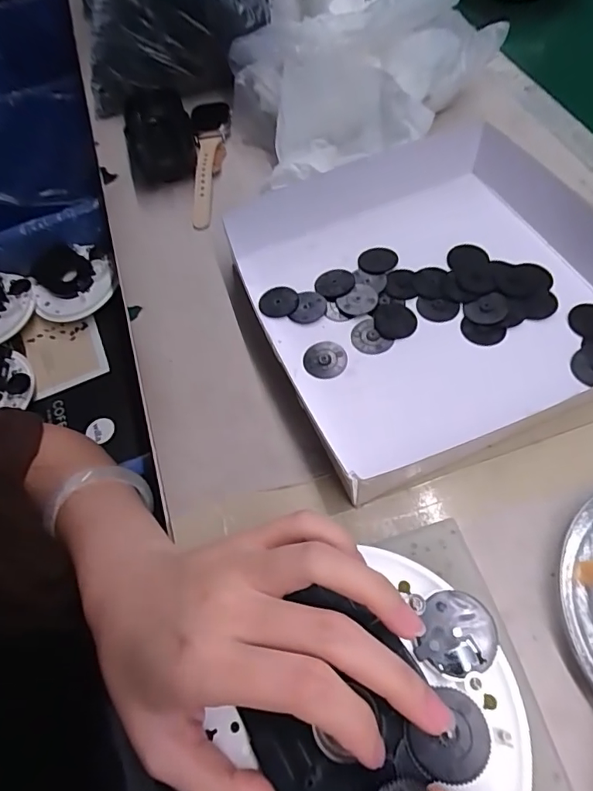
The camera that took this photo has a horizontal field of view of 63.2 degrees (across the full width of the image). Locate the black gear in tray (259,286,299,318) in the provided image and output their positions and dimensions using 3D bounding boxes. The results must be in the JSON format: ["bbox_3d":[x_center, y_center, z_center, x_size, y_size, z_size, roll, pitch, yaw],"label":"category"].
[{"bbox_3d":[-0.012,-0.064,0.329,0.026,0.005,0.023,-12,60,0],"label":"black gear in tray"}]

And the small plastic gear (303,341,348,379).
[{"bbox_3d":[0.018,-0.024,0.302,0.027,0.004,0.025,-4,61,4],"label":"small plastic gear"}]

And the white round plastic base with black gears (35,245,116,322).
[{"bbox_3d":[-0.305,-0.158,0.658,0.108,0.027,0.112,-3,61,5],"label":"white round plastic base with black gears"}]

